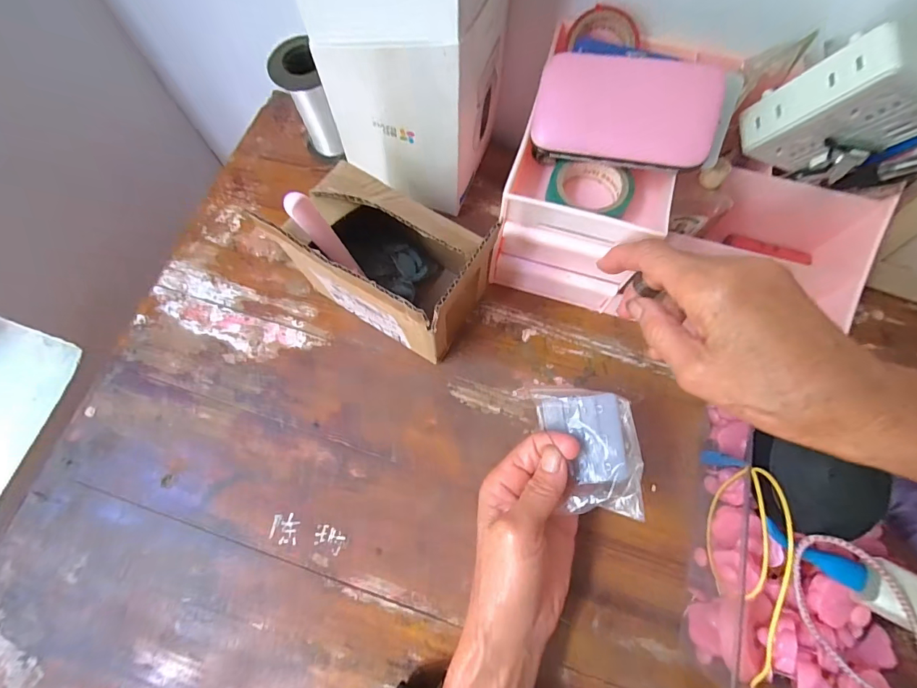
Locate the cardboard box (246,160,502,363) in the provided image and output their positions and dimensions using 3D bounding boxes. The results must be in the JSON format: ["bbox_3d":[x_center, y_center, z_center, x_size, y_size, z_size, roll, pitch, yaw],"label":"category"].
[{"bbox_3d":[-0.048,-0.062,0.315,0.129,0.116,0.081,33,75,9],"label":"cardboard box"}]

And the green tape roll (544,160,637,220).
[{"bbox_3d":[0.084,-0.102,0.277,0.054,0.018,0.046,-15,72,-6],"label":"green tape roll"}]

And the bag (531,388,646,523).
[{"bbox_3d":[0.083,0.068,0.277,0.063,0.015,0.079,-7,80,26],"label":"bag"}]

